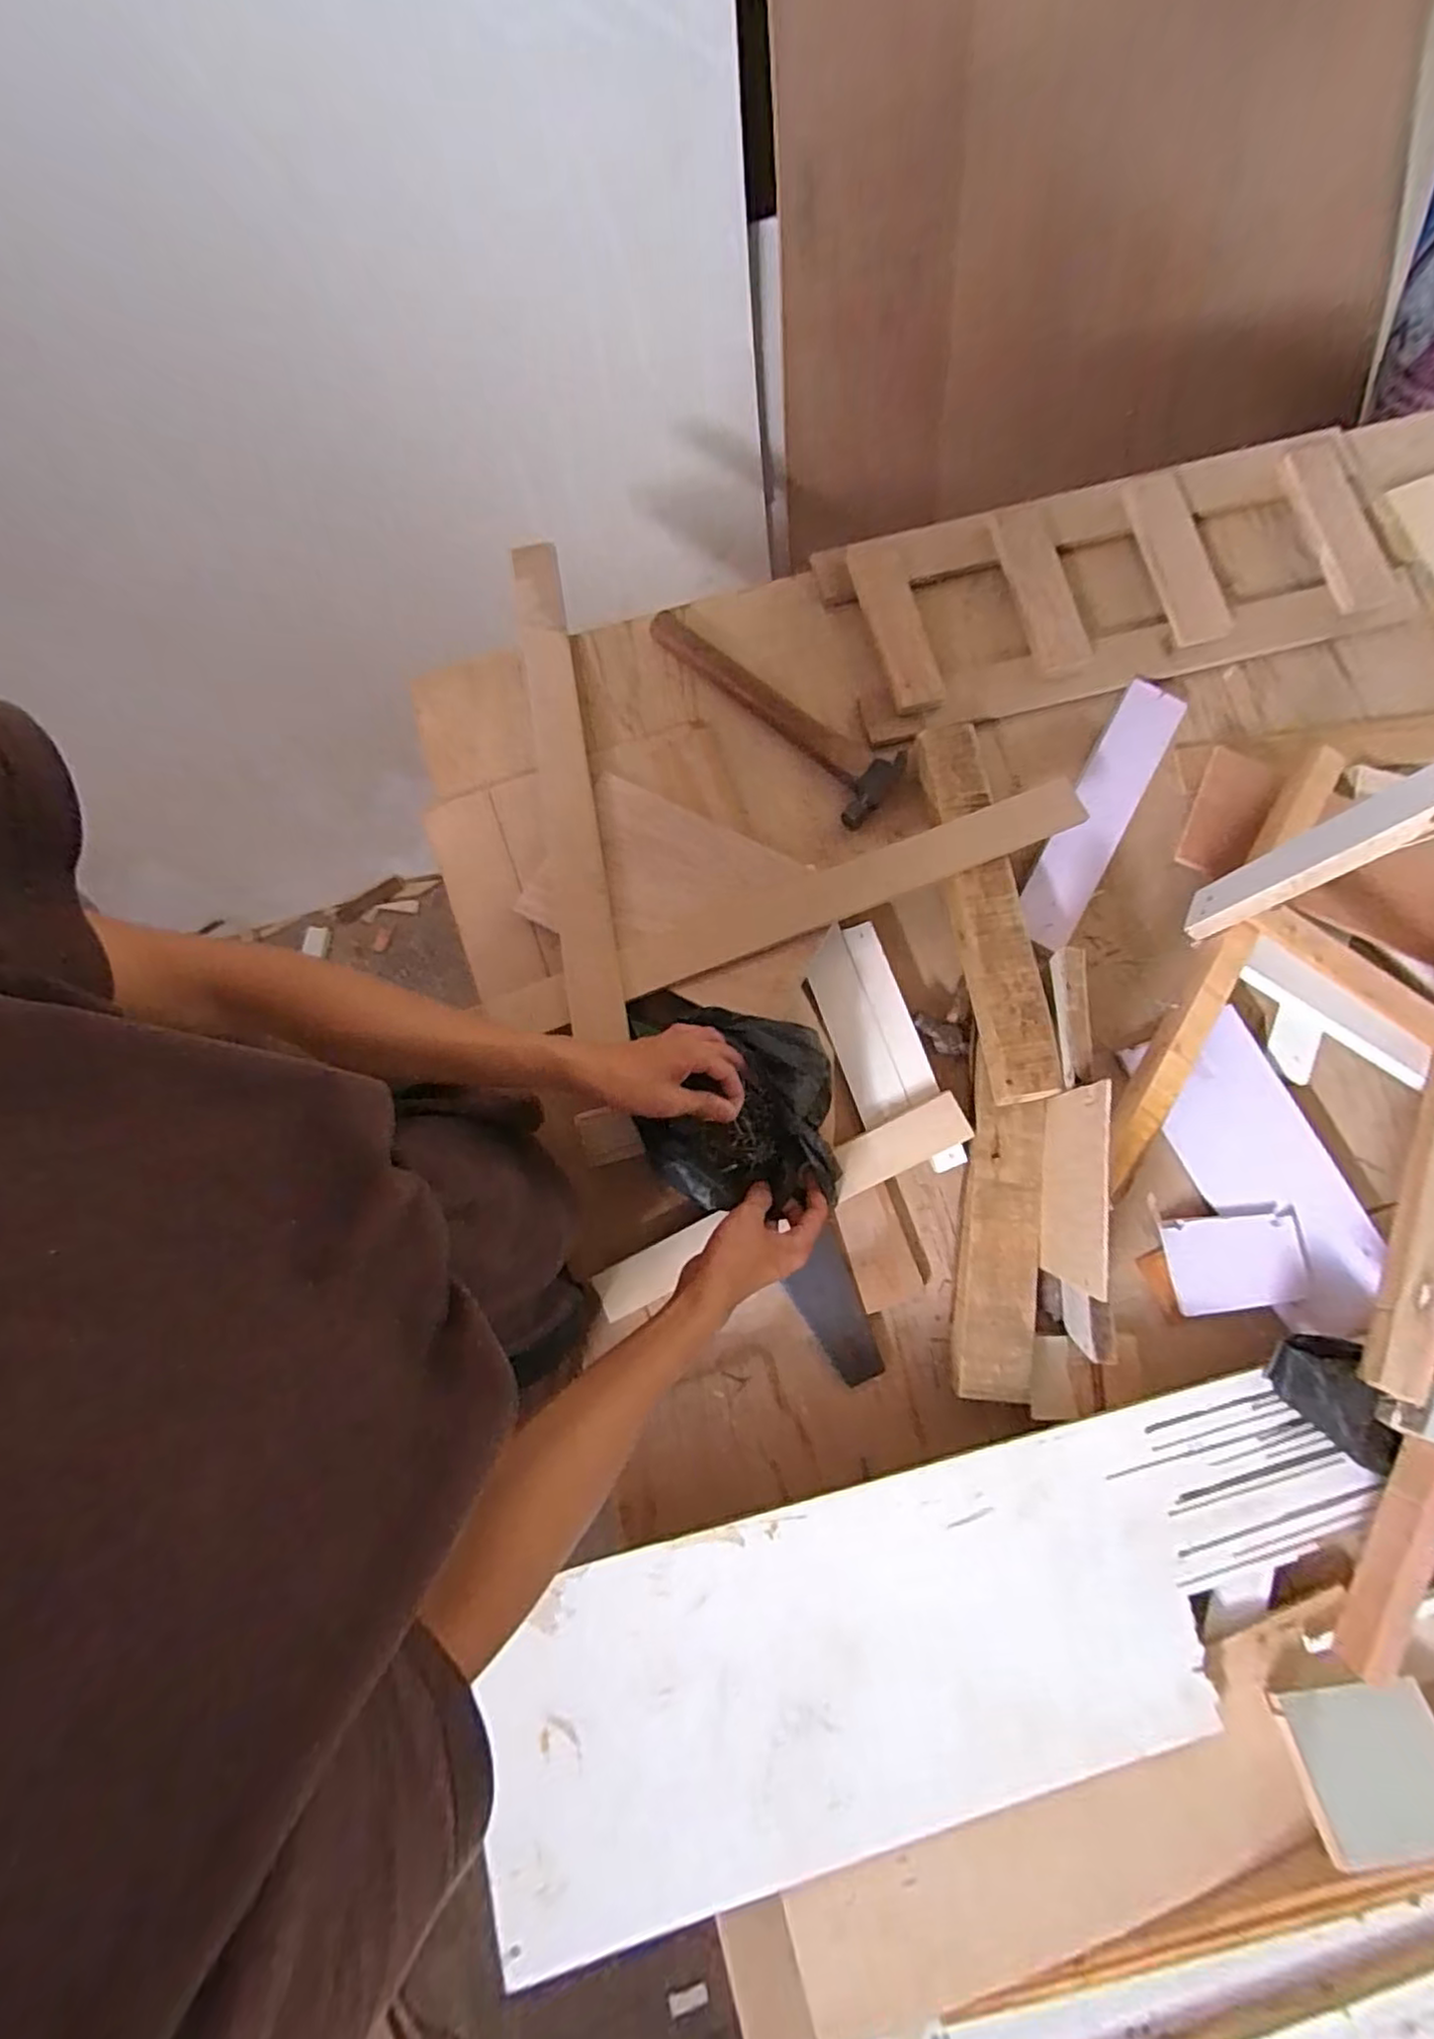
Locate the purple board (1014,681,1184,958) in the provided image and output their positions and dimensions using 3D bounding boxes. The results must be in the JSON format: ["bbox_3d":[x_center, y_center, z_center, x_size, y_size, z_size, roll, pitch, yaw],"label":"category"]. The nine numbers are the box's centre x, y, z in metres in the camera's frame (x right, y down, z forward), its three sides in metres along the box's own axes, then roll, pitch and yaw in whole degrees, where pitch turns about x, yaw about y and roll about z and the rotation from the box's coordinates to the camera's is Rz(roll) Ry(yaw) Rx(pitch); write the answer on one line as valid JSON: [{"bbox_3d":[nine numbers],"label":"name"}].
[{"bbox_3d":[0.383,-0.211,0.689,0.060,0.021,0.301,30,81,5],"label":"purple board"}]

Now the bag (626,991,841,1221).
[{"bbox_3d":[0.012,0.066,0.605,0.168,0.052,0.192,-6,79,-1],"label":"bag"}]

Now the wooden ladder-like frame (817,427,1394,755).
[{"bbox_3d":[0.417,-0.462,0.736,0.581,0.028,0.227,-15,80,-3],"label":"wooden ladder-like frame"}]

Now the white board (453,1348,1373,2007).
[{"bbox_3d":[0.179,0.470,0.528,0.686,0.012,0.237,-12,82,-7],"label":"white board"}]

